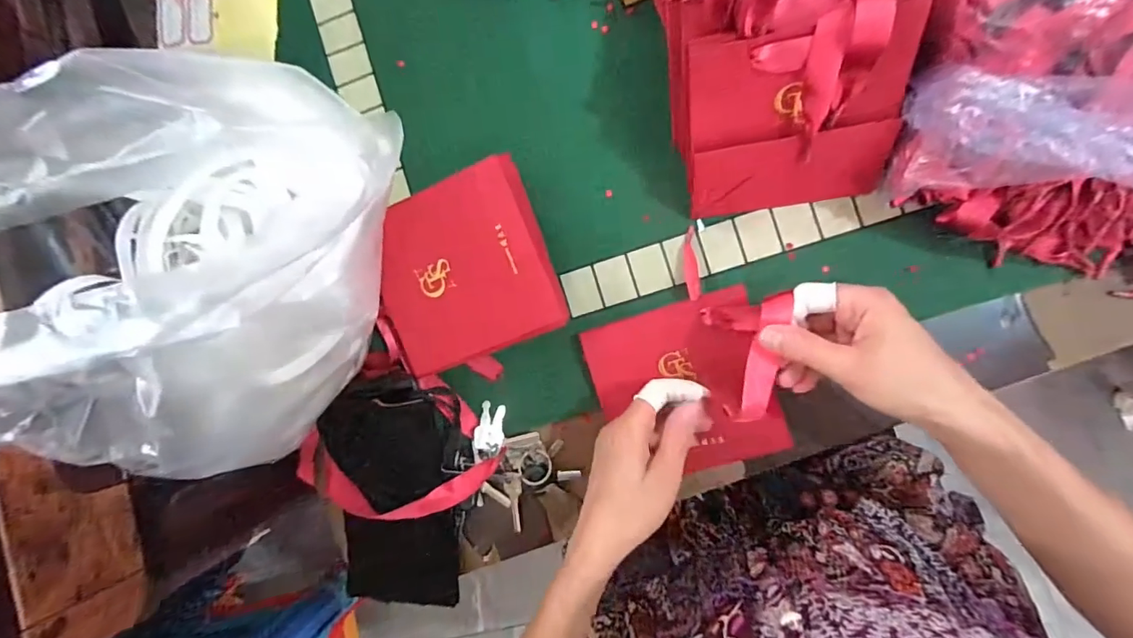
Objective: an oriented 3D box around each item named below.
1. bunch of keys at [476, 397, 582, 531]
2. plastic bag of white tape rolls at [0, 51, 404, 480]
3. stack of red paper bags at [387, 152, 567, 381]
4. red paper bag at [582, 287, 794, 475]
[{"bbox_3d":[-0.051,0.127,0.429,0.079,0.032,0.101,-43,85,6],"label":"bunch of keys"},{"bbox_3d":[-0.243,-0.041,0.259,0.233,0.167,0.240,24,94,7],"label":"plastic bag of white tape rolls"},{"bbox_3d":[-0.087,-0.035,0.414,0.154,0.059,0.153,-21,88,8],"label":"stack of red paper bags"},{"bbox_3d":[0.096,0.052,0.393,0.140,0.013,0.124,-17,88,8],"label":"red paper bag"}]

